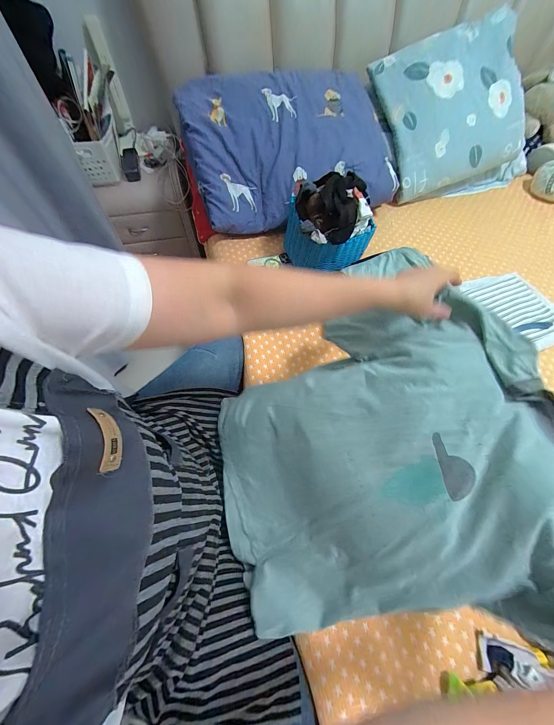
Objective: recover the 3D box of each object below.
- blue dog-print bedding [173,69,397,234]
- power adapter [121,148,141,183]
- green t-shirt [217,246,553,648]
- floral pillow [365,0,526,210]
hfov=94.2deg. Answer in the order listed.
[{"bbox_3d":[0.036,-0.745,0.876,0.661,0.208,0.504,-14,67,-9],"label":"blue dog-print bedding"},{"bbox_3d":[-0.603,-0.827,1.068,0.065,0.041,0.184,-15,67,-9],"label":"power adapter"},{"bbox_3d":[0.120,0.168,0.447,0.593,0.110,0.561,-35,65,17],"label":"green t-shirt"},{"bbox_3d":[0.599,-0.891,0.902,0.468,0.108,0.465,-21,99,2],"label":"floral pillow"}]

